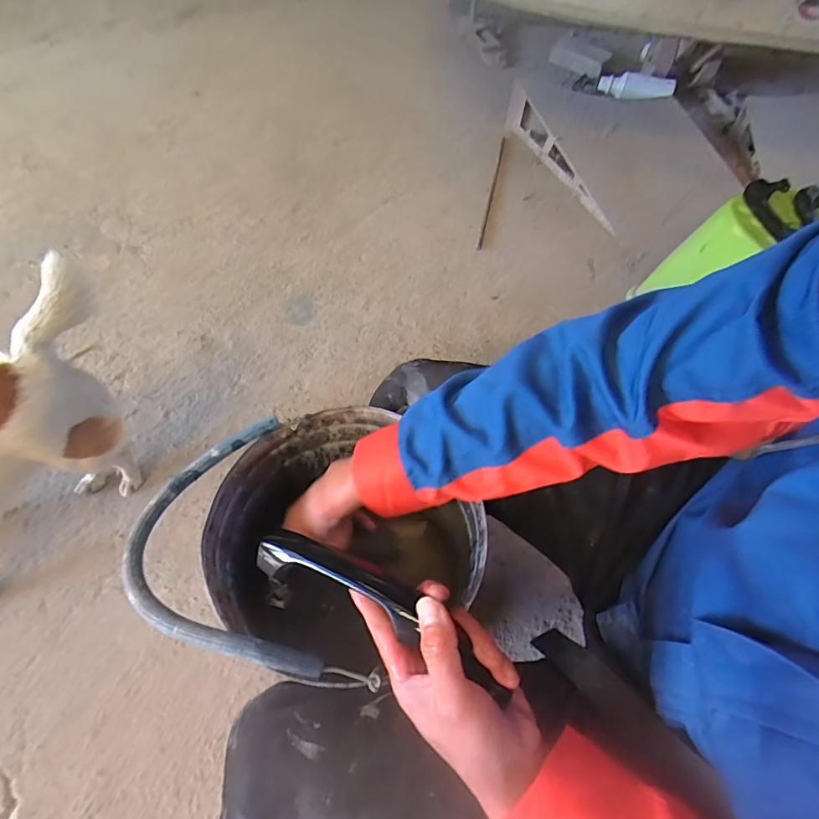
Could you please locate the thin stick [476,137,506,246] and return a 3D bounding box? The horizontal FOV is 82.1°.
[{"bbox_3d":[0.221,-0.591,1.260,0.013,0.018,0.455,13,60,4],"label":"thin stick"}]

